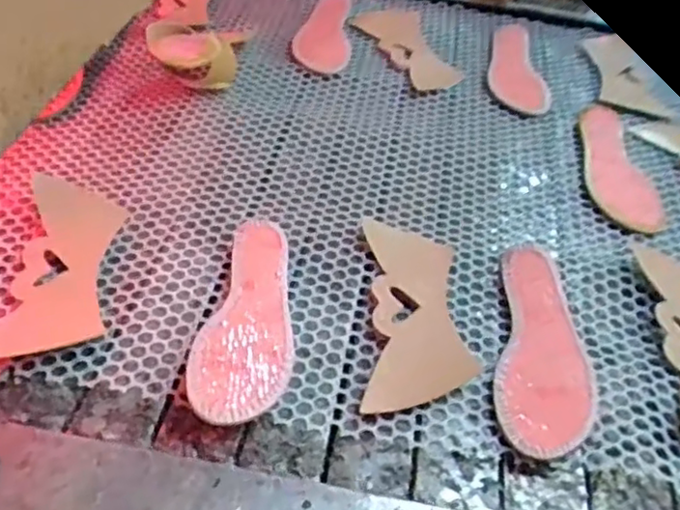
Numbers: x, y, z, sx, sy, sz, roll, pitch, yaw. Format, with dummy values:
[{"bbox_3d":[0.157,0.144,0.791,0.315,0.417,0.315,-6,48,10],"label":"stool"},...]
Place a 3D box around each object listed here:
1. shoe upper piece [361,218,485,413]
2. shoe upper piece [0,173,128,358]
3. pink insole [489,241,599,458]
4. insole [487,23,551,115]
[{"bbox_3d":[0.072,0.041,0.608,0.093,0.027,0.226,5,45,-2],"label":"shoe upper piece"},{"bbox_3d":[-0.254,0.005,0.599,0.097,0.028,0.199,4,45,-3],"label":"shoe upper piece"},{"bbox_3d":[0.184,0.074,0.592,0.083,0.012,0.240,13,46,6],"label":"pink insole"},{"bbox_3d":[0.255,-0.276,0.970,0.081,0.010,0.236,3,47,-3],"label":"insole"}]

